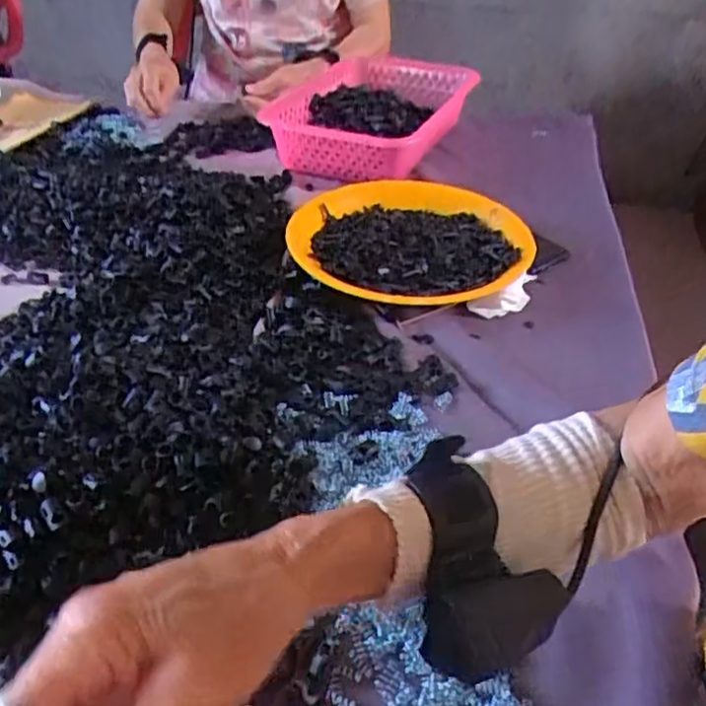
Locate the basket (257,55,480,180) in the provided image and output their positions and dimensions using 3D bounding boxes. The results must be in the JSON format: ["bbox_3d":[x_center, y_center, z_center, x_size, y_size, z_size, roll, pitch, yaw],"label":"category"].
[{"bbox_3d":[0.024,-0.331,0.903,0.215,0.058,0.311,17,42,19],"label":"basket"}]

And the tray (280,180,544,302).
[{"bbox_3d":[0.055,-0.115,0.679,0.226,0.030,0.226,-31,48,-33],"label":"tray"}]

